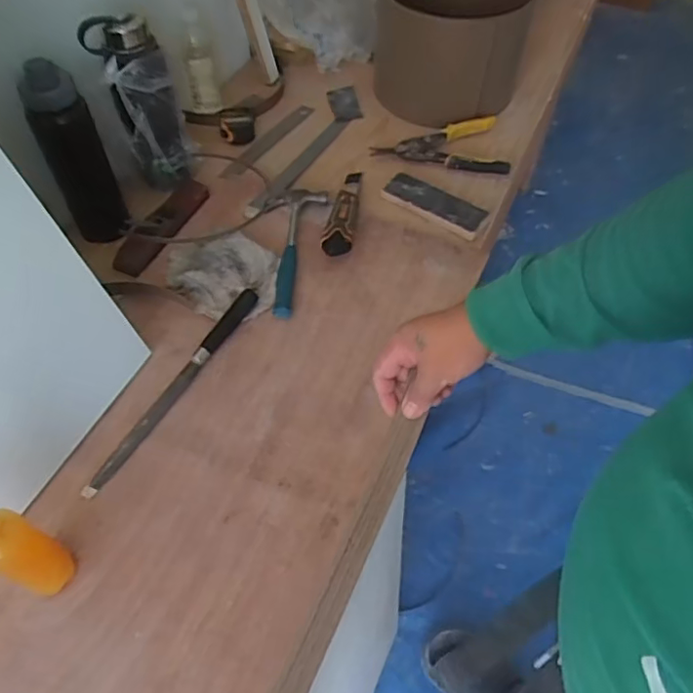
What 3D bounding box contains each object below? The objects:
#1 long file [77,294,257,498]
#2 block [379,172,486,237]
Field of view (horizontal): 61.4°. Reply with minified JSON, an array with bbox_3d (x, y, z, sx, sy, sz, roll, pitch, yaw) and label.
[{"bbox_3d":[-0.215,0.043,0.745,0.022,0.020,0.336,25,57,14],"label":"long file"},{"bbox_3d":[0.139,-0.233,0.942,0.175,0.017,0.064,32,59,19],"label":"block"}]

